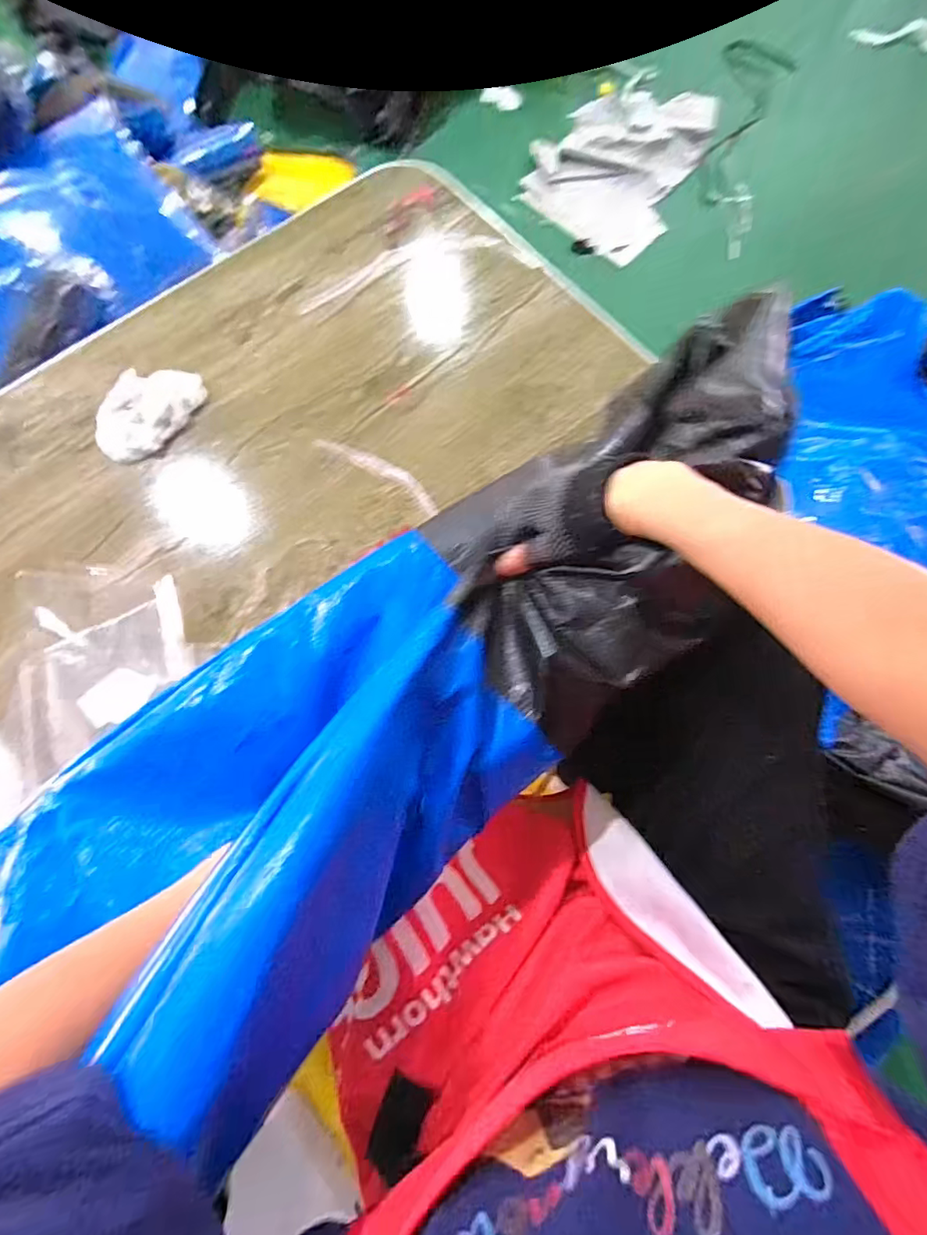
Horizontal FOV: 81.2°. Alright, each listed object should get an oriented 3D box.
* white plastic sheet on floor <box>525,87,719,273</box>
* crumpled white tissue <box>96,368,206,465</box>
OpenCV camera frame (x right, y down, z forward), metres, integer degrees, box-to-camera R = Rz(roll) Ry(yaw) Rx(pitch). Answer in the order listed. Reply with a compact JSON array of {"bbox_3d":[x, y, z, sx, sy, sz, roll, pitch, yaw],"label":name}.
[{"bbox_3d":[0.330,-1.008,1.191,0.325,0.068,0.437,26,75,7],"label":"white plastic sheet on floor"},{"bbox_3d":[-0.299,-0.195,0.510,0.077,0.014,0.105,24,75,7],"label":"crumpled white tissue"}]

